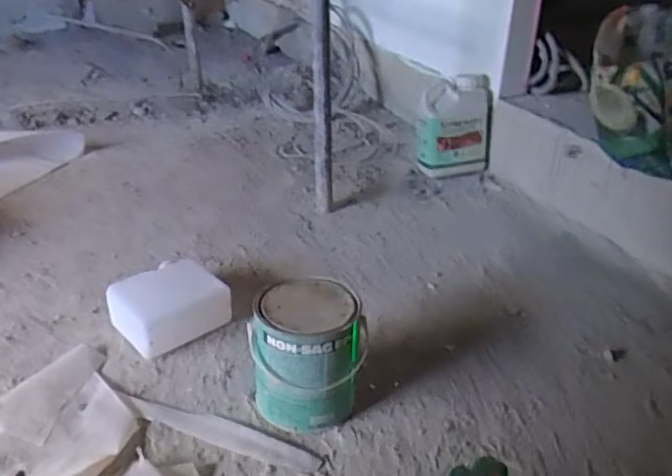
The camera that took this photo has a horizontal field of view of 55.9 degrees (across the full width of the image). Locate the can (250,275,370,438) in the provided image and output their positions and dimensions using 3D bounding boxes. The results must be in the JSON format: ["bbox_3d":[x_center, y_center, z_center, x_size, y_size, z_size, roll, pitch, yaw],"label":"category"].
[{"bbox_3d":[-0.046,0.189,1.008,0.165,0.189,0.159,1,30,-1],"label":"can"}]

